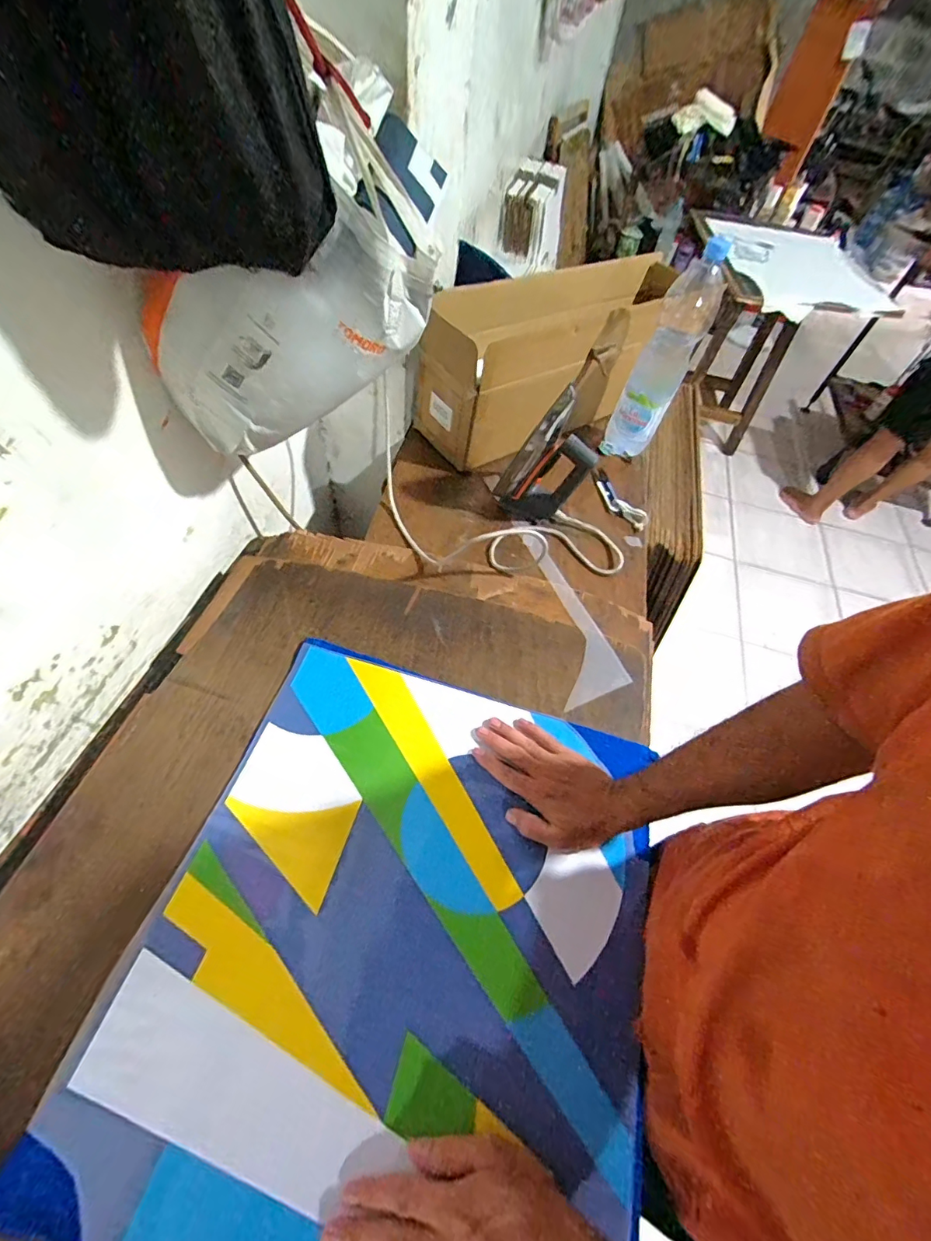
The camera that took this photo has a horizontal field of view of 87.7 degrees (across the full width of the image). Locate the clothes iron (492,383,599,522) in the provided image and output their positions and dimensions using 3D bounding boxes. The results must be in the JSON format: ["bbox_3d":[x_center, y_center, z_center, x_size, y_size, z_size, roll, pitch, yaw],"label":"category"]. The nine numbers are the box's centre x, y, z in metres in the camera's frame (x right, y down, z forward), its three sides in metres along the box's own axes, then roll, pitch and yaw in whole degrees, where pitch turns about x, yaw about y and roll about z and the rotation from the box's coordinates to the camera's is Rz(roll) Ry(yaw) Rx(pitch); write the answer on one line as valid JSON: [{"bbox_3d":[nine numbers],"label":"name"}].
[{"bbox_3d":[0.136,-0.273,0.763,0.133,0.207,0.111,18,55,7],"label":"clothes iron"}]

